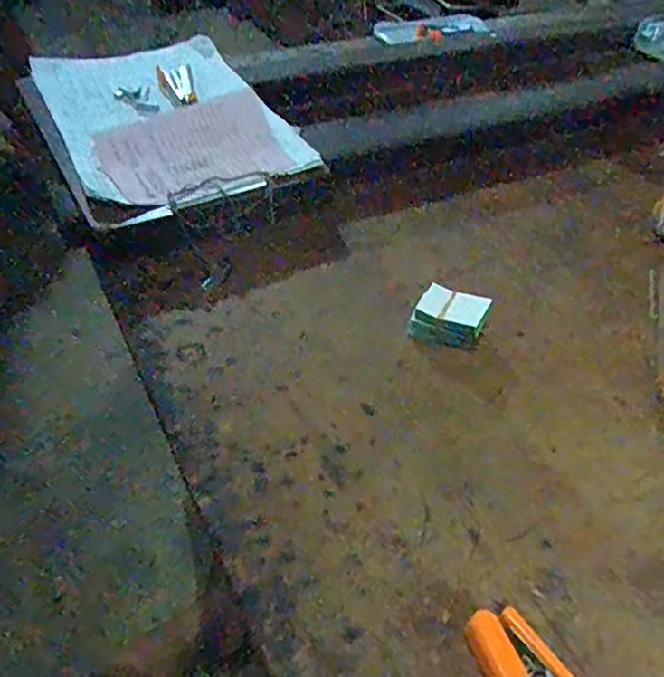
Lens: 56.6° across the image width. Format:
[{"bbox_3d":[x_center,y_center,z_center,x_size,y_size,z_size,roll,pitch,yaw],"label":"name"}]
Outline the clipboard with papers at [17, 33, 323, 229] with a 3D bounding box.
[{"bbox_3d":[-0.191,-0.249,0.664,0.228,0.025,0.355,-20,49,-23],"label":"clipboard with papers"}]

